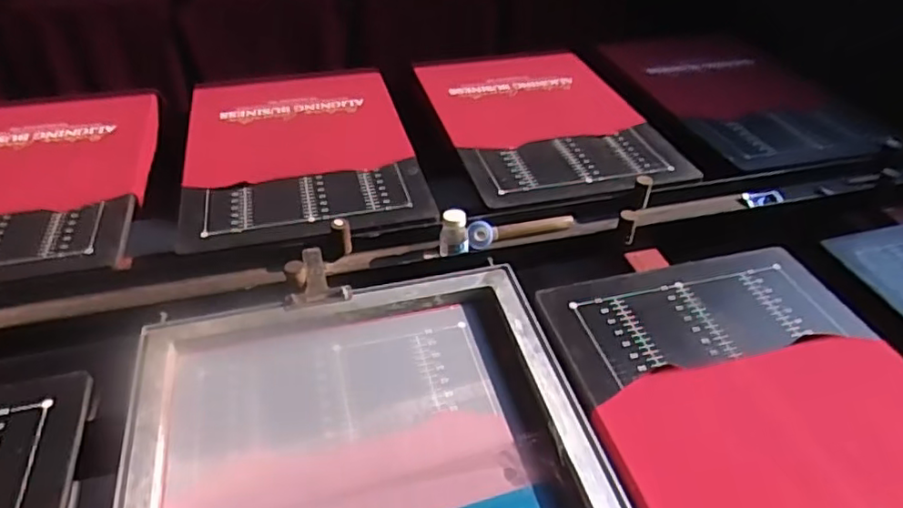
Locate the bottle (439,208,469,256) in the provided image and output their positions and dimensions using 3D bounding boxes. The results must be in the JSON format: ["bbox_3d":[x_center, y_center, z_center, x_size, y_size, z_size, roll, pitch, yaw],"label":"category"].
[{"bbox_3d":[0.003,-0.029,0.877,0.049,0.063,0.044,3,41,1],"label":"bottle"}]

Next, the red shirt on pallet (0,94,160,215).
[{"bbox_3d":[-0.771,-0.172,1.124,0.414,0.053,0.387,-9,42,-11],"label":"red shirt on pallet"}]

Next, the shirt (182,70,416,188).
[{"bbox_3d":[-0.305,-0.263,1.201,0.395,0.016,0.404,-9,42,-11],"label":"shirt"}]

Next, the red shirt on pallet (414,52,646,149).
[{"bbox_3d":[0.155,-0.341,1.312,0.397,0.013,0.405,-10,43,-13],"label":"red shirt on pallet"}]

